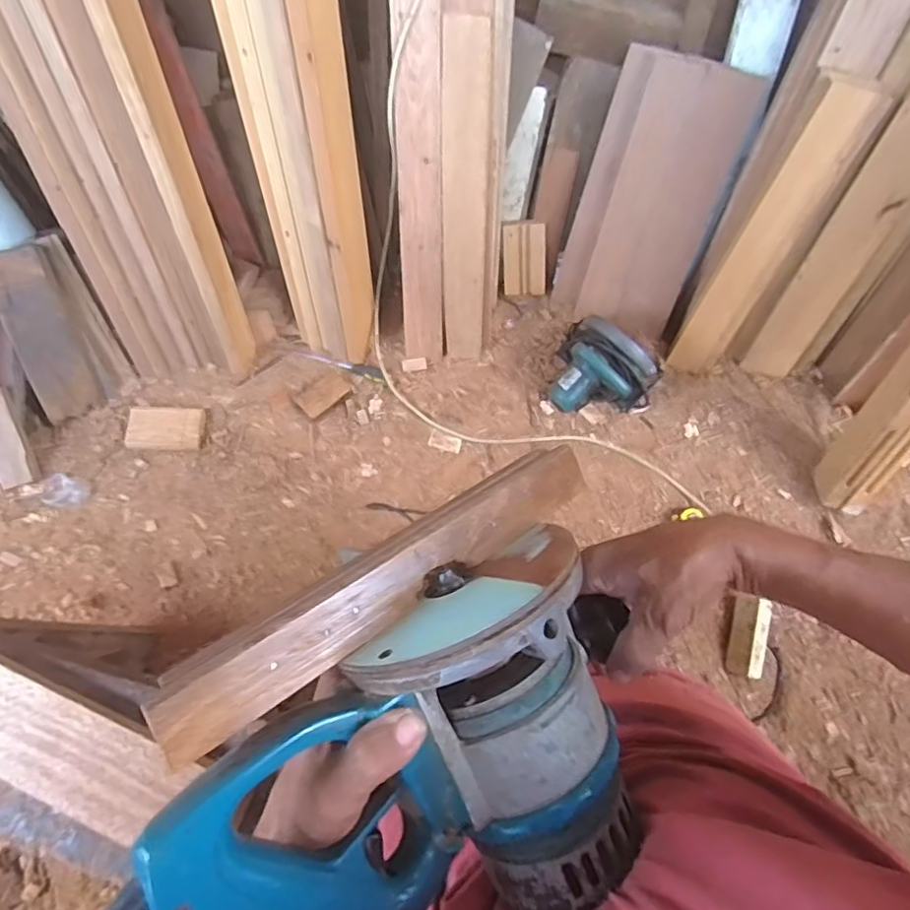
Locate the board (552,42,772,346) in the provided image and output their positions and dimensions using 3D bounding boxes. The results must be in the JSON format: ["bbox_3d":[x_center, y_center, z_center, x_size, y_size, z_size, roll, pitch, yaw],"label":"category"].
[{"bbox_3d":[0.443,-0.571,1.385,0.291,0.576,0.042,23,40,12],"label":"board"}]

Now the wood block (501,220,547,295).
[{"bbox_3d":[0.181,-0.509,1.568,0.110,0.189,0.021,-1,37,6],"label":"wood block"}]

